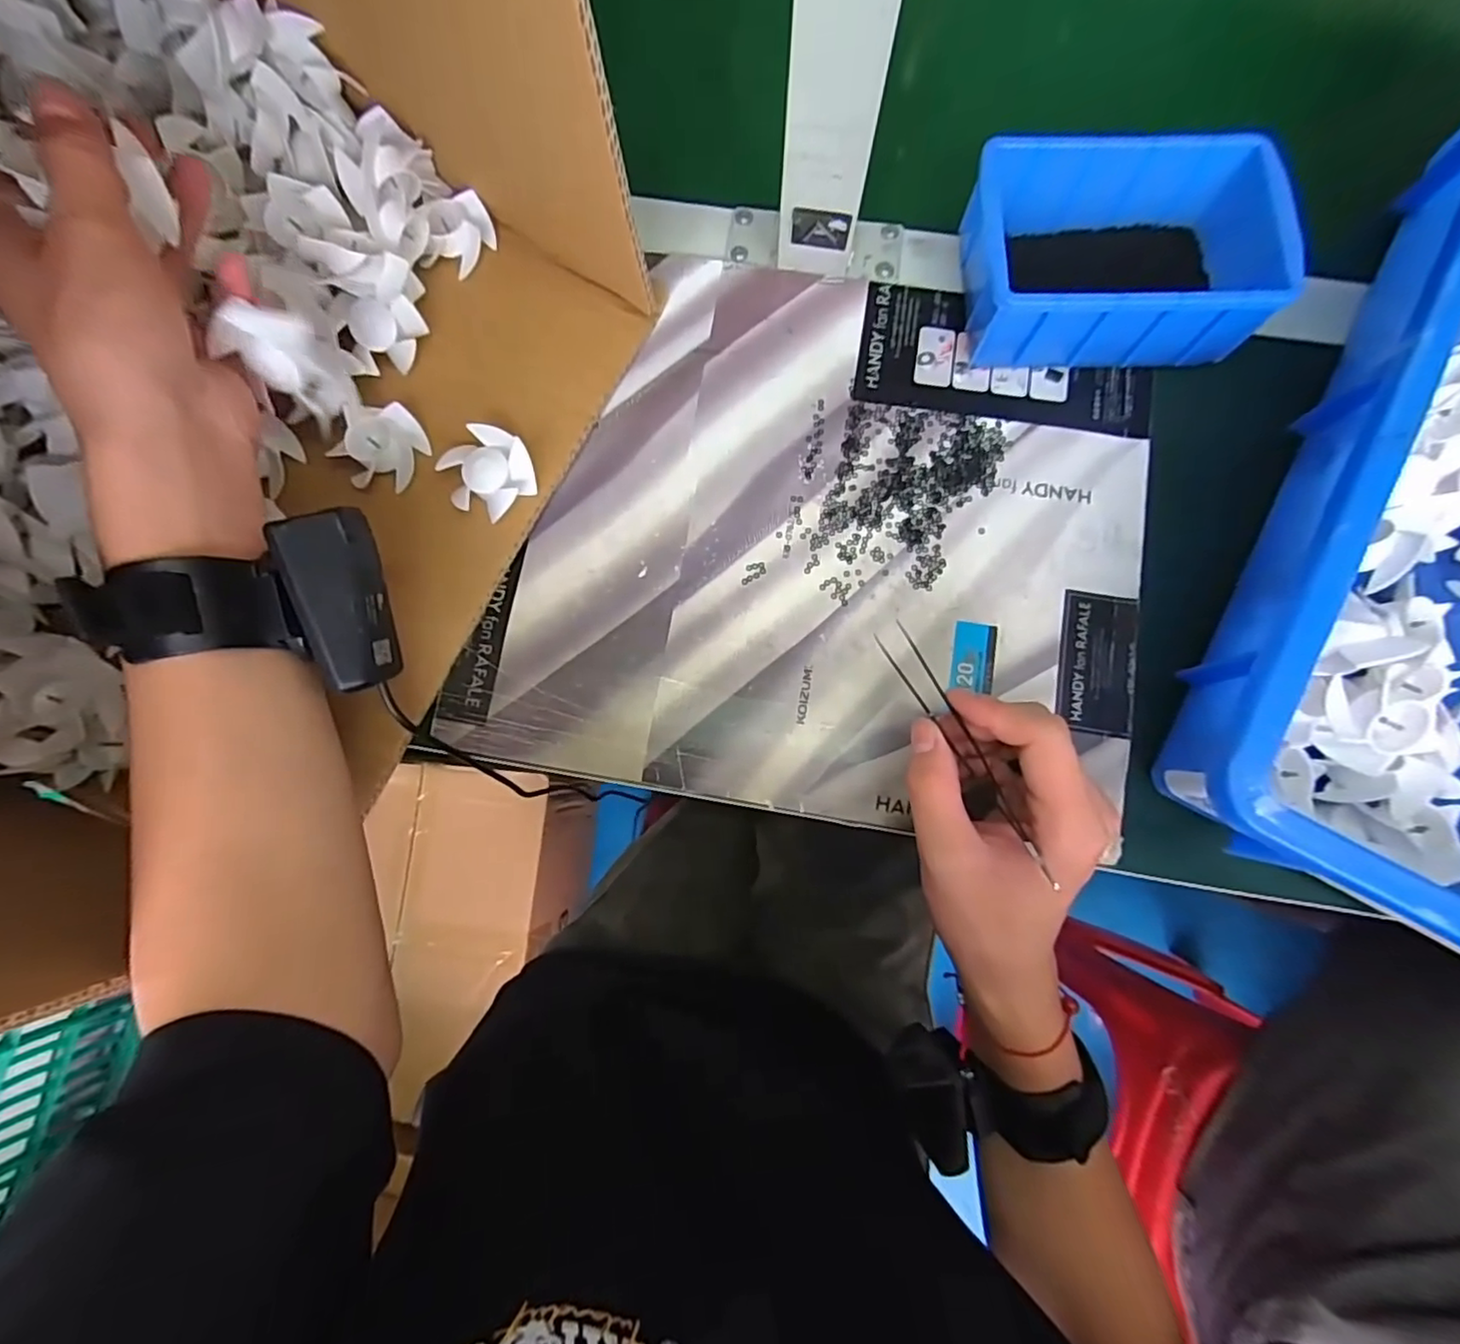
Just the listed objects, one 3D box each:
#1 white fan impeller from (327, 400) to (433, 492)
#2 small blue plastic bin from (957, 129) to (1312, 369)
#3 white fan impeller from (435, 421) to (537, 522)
[{"bbox_3d":[-0.181,-0.117,0.320,0.039,0.010,0.046,38,88,-17],"label":"white fan impeller"},{"bbox_3d":[0.200,-0.216,0.324,0.151,0.055,0.094,0,81,1],"label":"small blue plastic bin"},{"bbox_3d":[-0.124,-0.102,0.319,0.044,0.019,0.040,0,81,1],"label":"white fan impeller"}]

